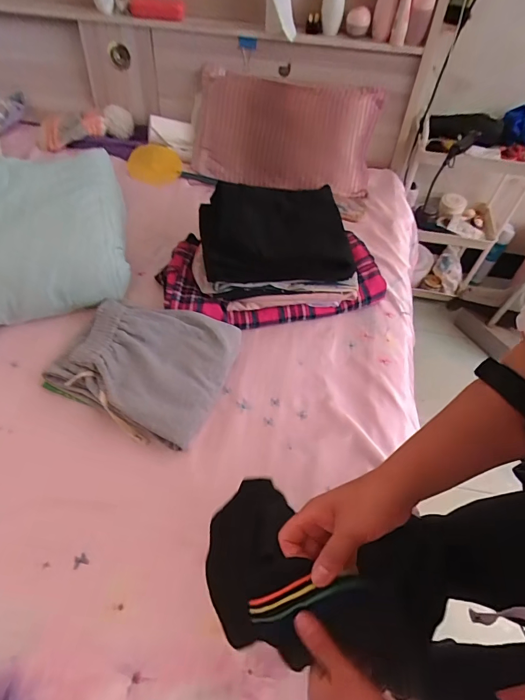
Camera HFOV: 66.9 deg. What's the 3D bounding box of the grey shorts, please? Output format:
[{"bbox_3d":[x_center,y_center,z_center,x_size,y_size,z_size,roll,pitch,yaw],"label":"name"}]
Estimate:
[{"bbox_3d":[-0.226,0.019,0.772,0.313,0.051,0.267,20,58,10],"label":"grey shorts"}]

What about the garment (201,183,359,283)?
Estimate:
[{"bbox_3d":[0.033,-0.249,0.831,0.314,0.091,0.208,-2,54,-4],"label":"garment"}]

